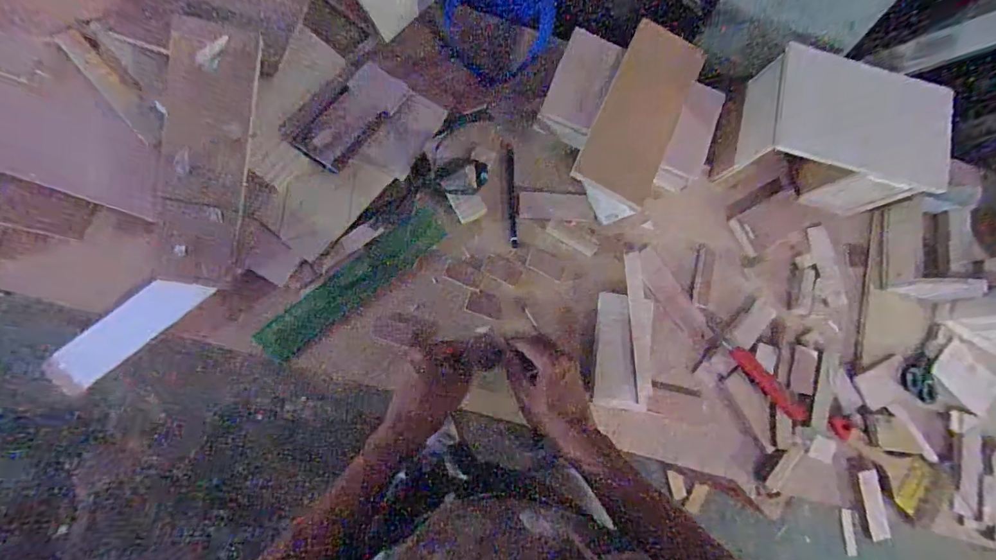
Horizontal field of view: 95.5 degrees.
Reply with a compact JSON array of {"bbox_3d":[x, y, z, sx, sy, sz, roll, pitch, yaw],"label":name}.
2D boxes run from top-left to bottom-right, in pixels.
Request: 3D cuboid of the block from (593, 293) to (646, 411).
[{"bbox_3d":[0.144,0.086,0.557,0.054,0.017,0.137,2,80,-9],"label":"block"}]

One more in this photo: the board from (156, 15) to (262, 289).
[{"bbox_3d":[-0.304,-0.127,0.471,0.077,0.010,0.262,8,98,-22],"label":"board"}]

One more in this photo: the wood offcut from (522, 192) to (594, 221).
[{"bbox_3d":[0.076,-0.095,0.585,0.097,0.005,0.034,2,80,-9],"label":"wood offcut"}]

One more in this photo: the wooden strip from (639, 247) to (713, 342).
[{"bbox_3d":[0.225,0.020,0.581,0.038,0.005,0.134,-34,87,-13],"label":"wooden strip"}]

